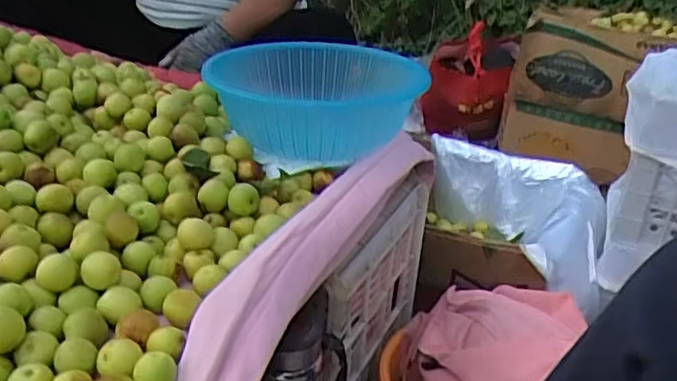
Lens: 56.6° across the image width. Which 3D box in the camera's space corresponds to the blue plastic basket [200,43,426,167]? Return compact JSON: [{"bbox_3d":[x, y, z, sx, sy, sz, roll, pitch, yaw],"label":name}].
[{"bbox_3d":[-0.030,-0.123,0.813,0.262,0.092,0.269,3,27,-2],"label":"blue plastic basket"}]

